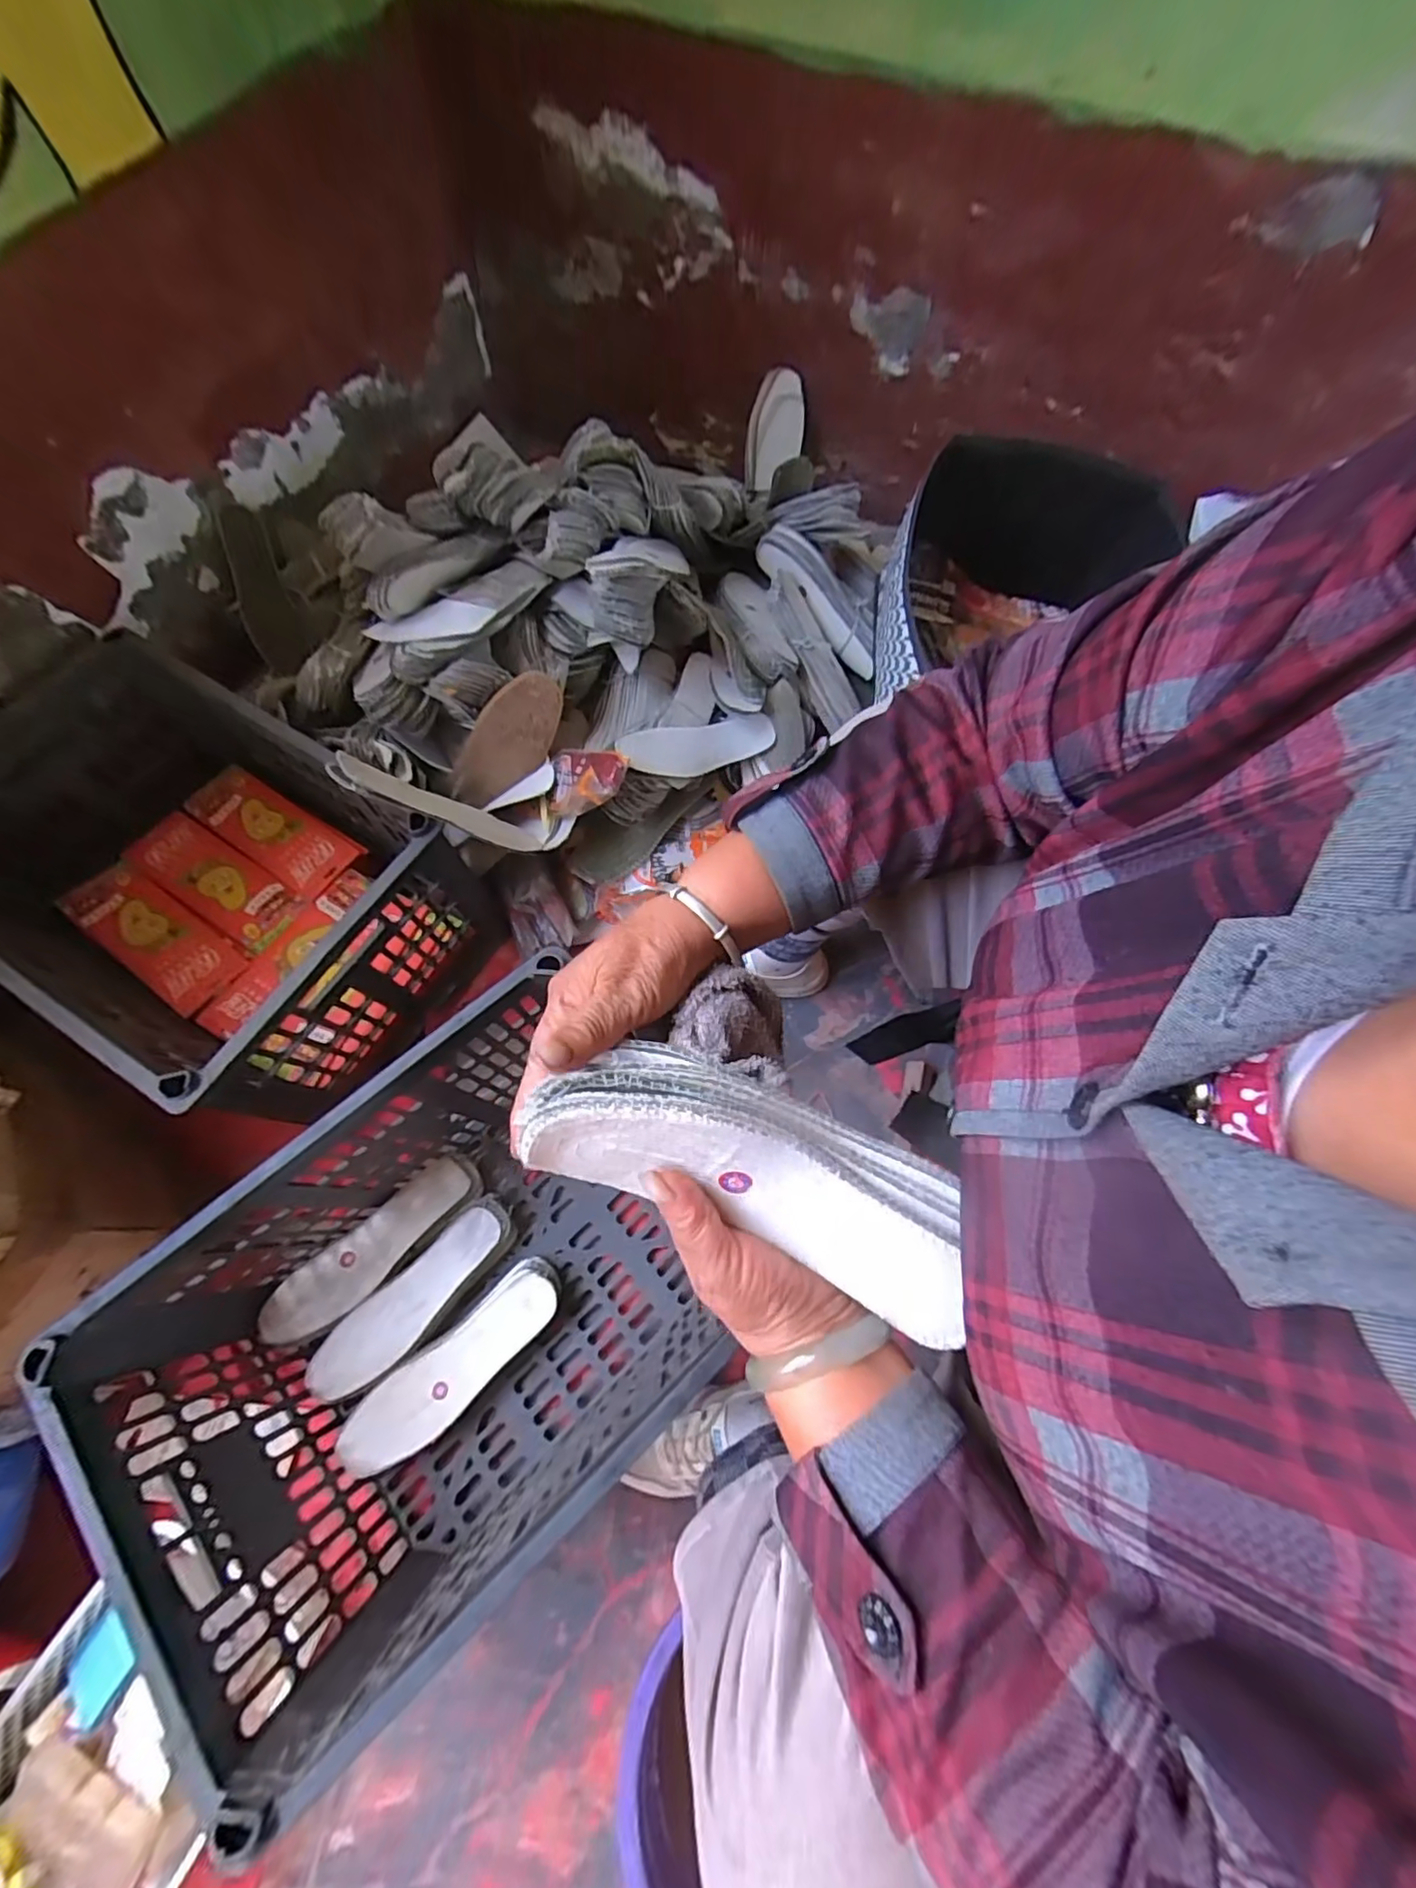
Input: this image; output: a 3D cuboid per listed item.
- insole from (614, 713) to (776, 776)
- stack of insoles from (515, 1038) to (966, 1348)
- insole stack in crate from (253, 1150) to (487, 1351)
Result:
[{"bbox_3d":[-0.012,-0.237,0.725,0.211,0.031,0.065,-21,69,-31],"label":"insole"},{"bbox_3d":[0.030,0.107,0.283,0.218,0.040,0.071,28,69,-9],"label":"stack of insoles"},{"bbox_3d":[-0.360,0.330,0.672,0.236,0.037,0.069,-42,75,-16],"label":"insole stack in crate"}]

